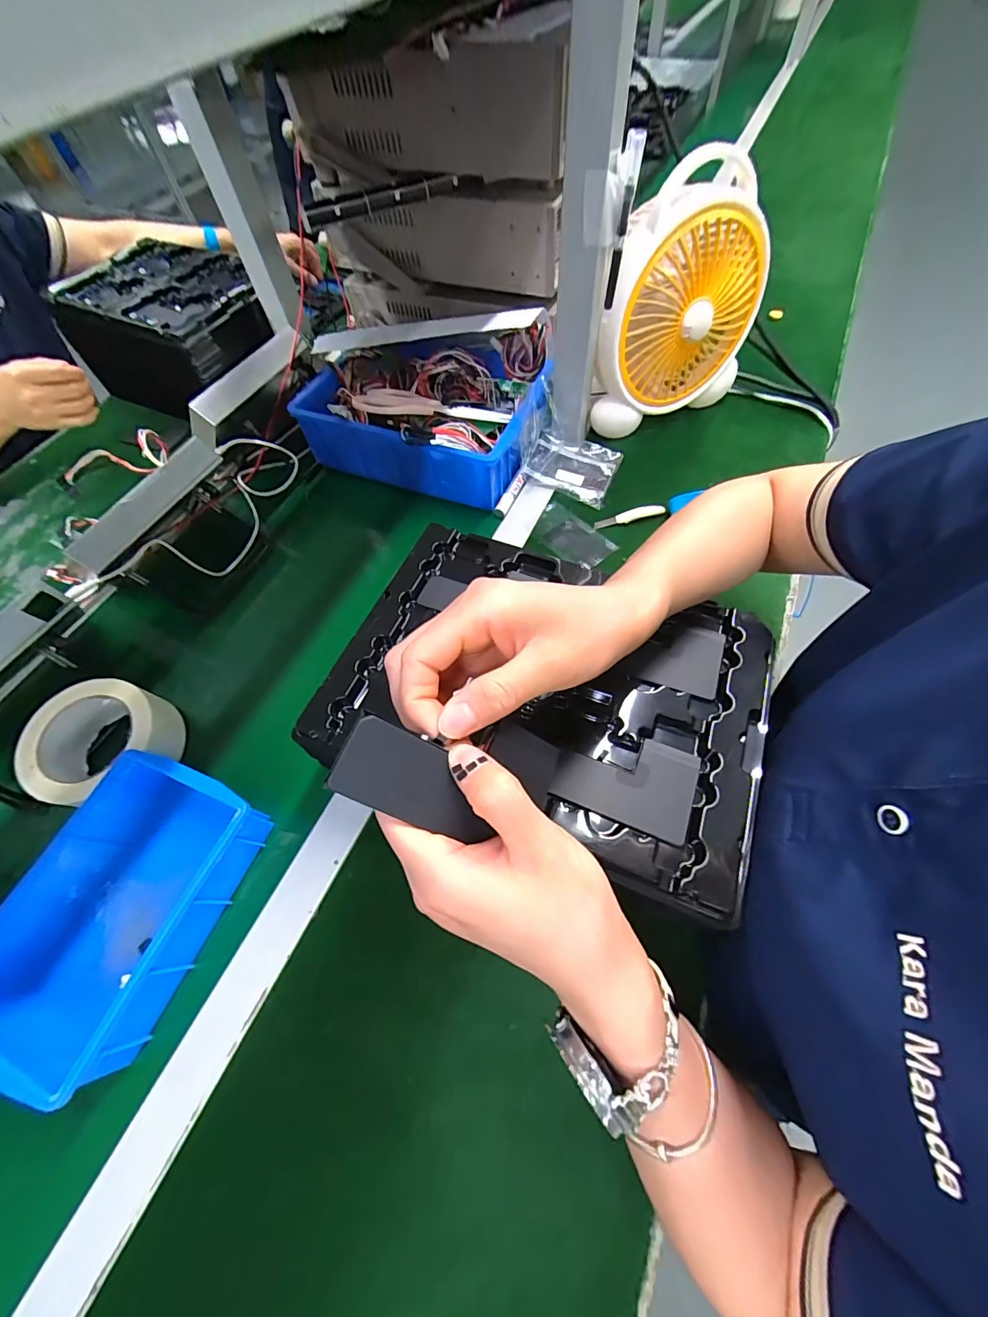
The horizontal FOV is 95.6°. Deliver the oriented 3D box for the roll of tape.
[{"bbox_3d":[-0.370,0.077,0.422,0.110,0.063,0.113,-2,61,3],"label":"roll of tape"}]

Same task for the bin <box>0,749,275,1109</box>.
[{"bbox_3d":[-0.296,0.189,0.358,0.153,0.065,0.203,17,64,13],"label":"bin"}]

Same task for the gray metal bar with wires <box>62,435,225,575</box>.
[{"bbox_3d":[-0.375,-0.171,0.489,0.021,0.032,0.182,24,66,16],"label":"gray metal bar with wires"}]

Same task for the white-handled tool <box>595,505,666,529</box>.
[{"bbox_3d":[0.166,-0.175,0.548,0.086,0.013,0.013,-13,61,-3],"label":"white-handled tool"}]

